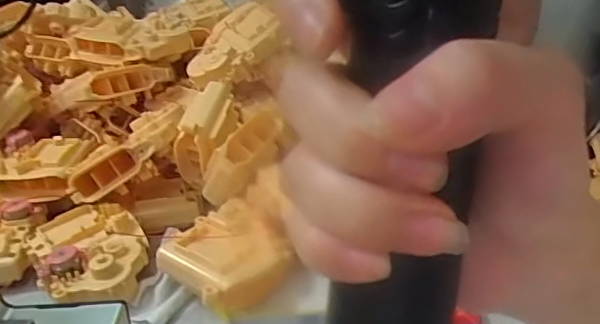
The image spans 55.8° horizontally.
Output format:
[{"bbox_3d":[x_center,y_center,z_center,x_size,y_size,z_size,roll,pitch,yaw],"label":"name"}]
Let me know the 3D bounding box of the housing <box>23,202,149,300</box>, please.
[{"bbox_3d":[-0.147,0.067,0.402,0.073,0.037,0.096,-18,30,-29],"label":"housing"}]

